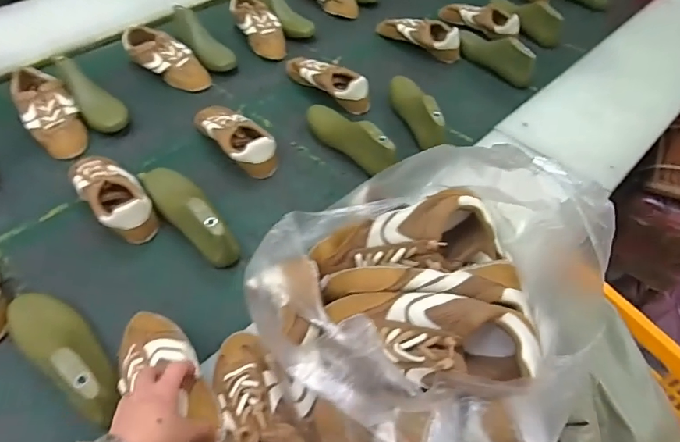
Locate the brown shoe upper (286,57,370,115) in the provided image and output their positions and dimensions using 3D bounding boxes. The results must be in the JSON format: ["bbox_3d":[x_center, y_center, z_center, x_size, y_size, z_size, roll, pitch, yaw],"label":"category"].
[{"bbox_3d":[-0.035,-0.317,1.025,0.237,0.062,0.074,39,59,23],"label":"brown shoe upper"}]

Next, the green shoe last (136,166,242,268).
[{"bbox_3d":[-0.258,-0.026,0.762,0.073,0.090,0.275,-27,59,-23],"label":"green shoe last"}]

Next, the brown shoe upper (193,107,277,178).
[{"bbox_3d":[-0.209,-0.167,0.901,0.088,0.073,0.229,-34,62,-26],"label":"brown shoe upper"}]

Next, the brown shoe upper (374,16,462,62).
[{"bbox_3d":[0.196,-0.476,1.166,0.239,0.065,0.070,32,57,19],"label":"brown shoe upper"}]

